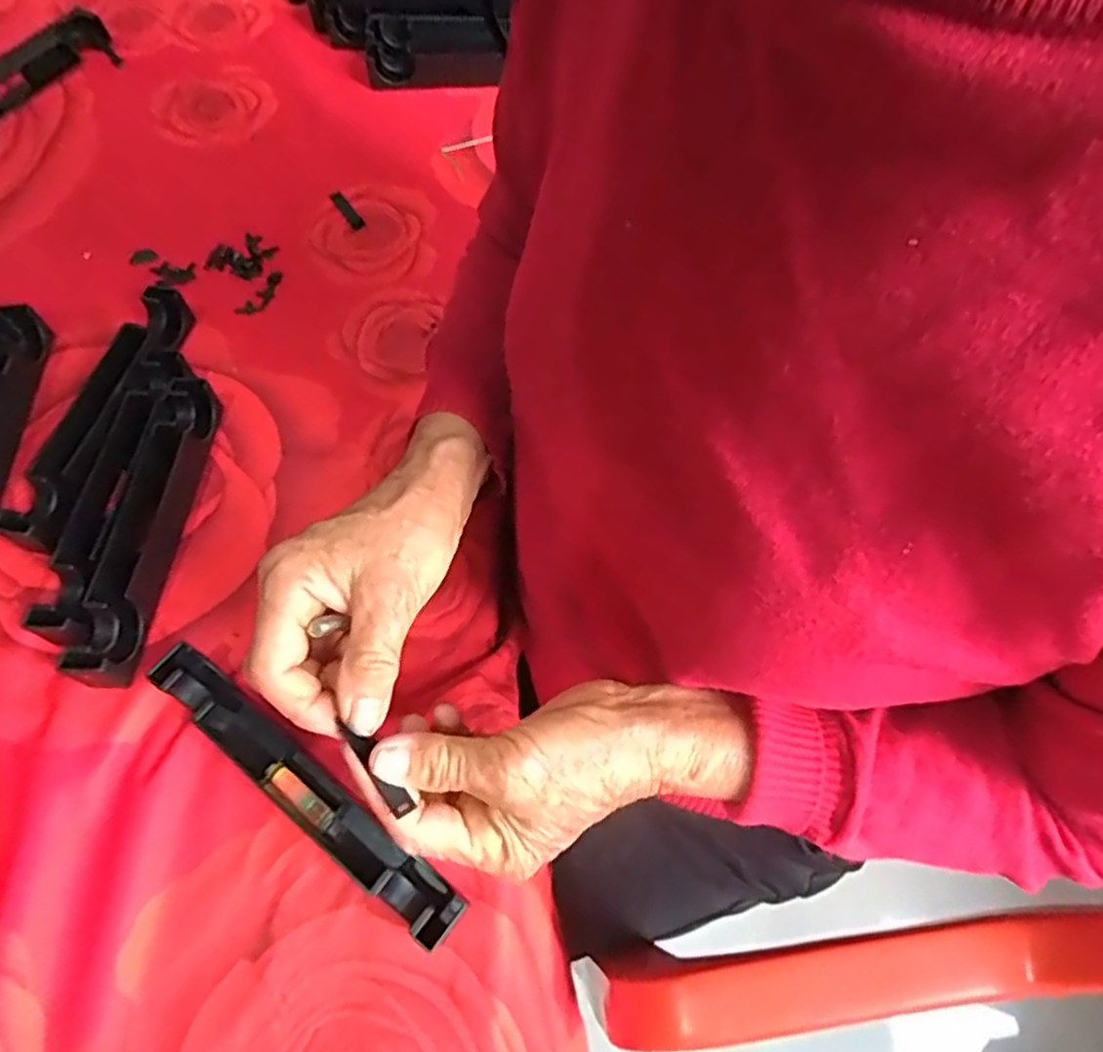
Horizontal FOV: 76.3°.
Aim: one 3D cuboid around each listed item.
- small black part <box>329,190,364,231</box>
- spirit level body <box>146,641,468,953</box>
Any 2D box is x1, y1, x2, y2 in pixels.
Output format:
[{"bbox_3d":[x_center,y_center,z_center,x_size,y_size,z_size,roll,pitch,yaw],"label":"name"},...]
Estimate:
[{"bbox_3d":[-0.165,-0.254,0.565,0.011,0.004,0.051,-31,66,-14],"label":"small black part"},{"bbox_3d":[-0.123,0.129,0.345,0.191,0.032,0.024,35,70,16],"label":"spirit level body"}]

